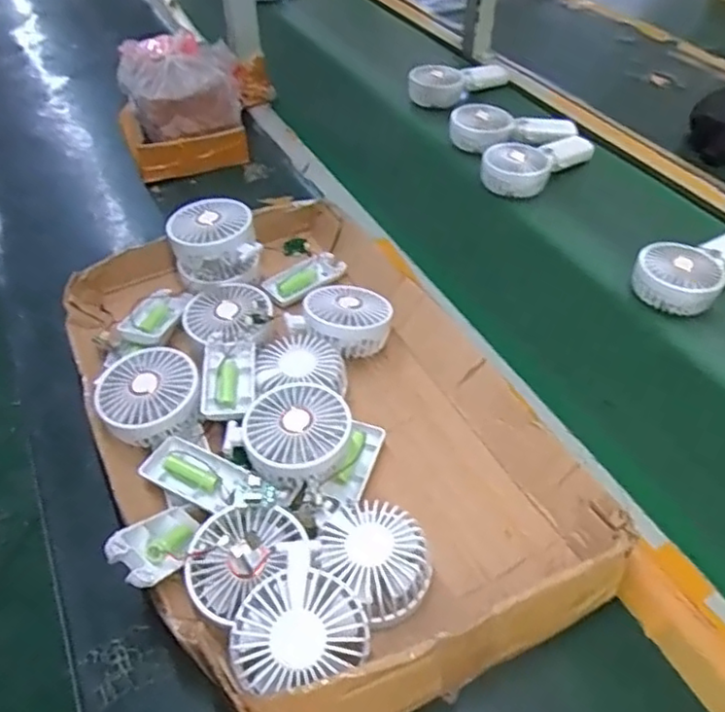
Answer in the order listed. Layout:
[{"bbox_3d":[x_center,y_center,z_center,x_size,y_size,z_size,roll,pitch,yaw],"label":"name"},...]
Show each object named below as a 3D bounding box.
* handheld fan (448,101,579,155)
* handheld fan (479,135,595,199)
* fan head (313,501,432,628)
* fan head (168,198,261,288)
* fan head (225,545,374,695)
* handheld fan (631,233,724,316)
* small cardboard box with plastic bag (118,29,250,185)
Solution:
[{"bbox_3d":[0.222,-0.338,0.945,0.183,0.054,0.075,9,47,11],"label":"handheld fan"},{"bbox_3d":[0.248,-0.279,0.894,0.180,0.043,0.083,-33,53,-26],"label":"handheld fan"},{"bbox_3d":[0.009,0.151,0.477,0.087,0.054,0.078,31,55,28],"label":"fan head"},{"bbox_3d":[-0.160,-0.123,0.689,0.089,0.053,0.089,-16,49,-12],"label":"fan head"},{"bbox_3d":[-0.043,0.175,0.406,0.085,0.042,0.080,-1,48,1],"label":"fan head"},{"bbox_3d":[0.384,-0.109,0.728,0.171,0.039,0.085,-33,53,-26],"label":"handheld fan"},{"bbox_3d":[-0.264,-0.362,0.934,0.178,0.132,0.192,-17,47,-13],"label":"small cardboard box with plastic bag"}]

